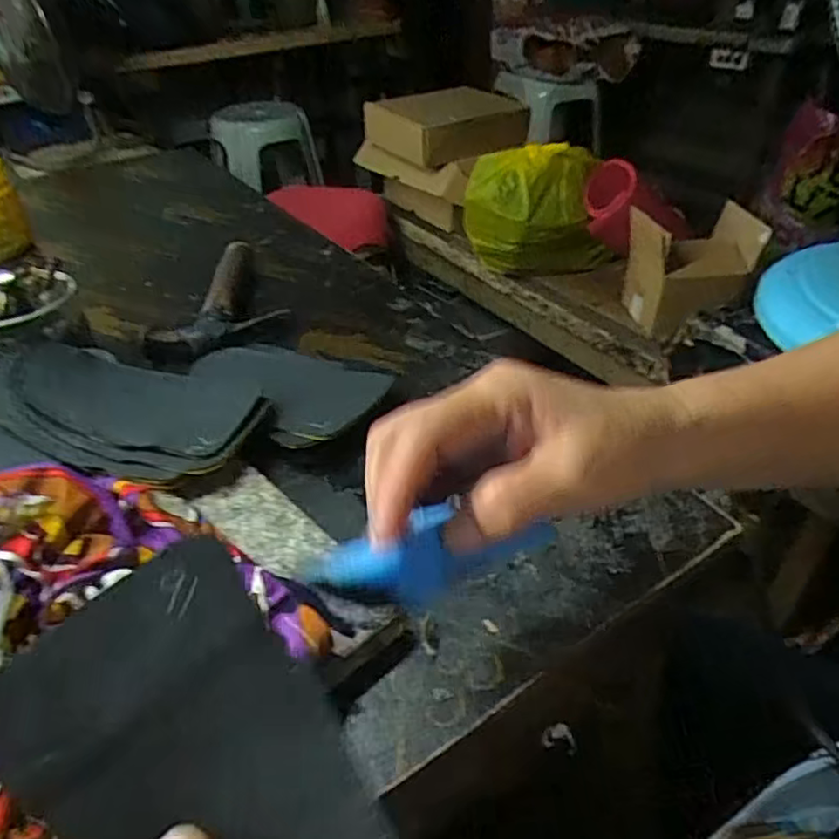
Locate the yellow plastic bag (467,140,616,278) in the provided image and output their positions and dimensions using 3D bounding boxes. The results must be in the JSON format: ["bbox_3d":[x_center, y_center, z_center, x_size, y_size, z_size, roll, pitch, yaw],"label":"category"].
[{"bbox_3d":[0.212,-0.355,1.121,0.235,0.201,0.133,-12,39,-12],"label":"yellow plastic bag"}]

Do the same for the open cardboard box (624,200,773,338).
[{"bbox_3d":[0.406,-0.225,0.982,0.163,0.159,0.116,-8,39,-7],"label":"open cardboard box"}]

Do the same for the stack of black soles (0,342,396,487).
[{"bbox_3d":[-0.145,-0.016,0.440,0.237,0.027,0.144,-12,39,-28],"label":"stack of black soles"}]

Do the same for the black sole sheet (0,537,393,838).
[{"bbox_3d":[-0.061,0.126,0.202,0.085,0.019,0.161,-33,82,-20],"label":"black sole sheet"}]

